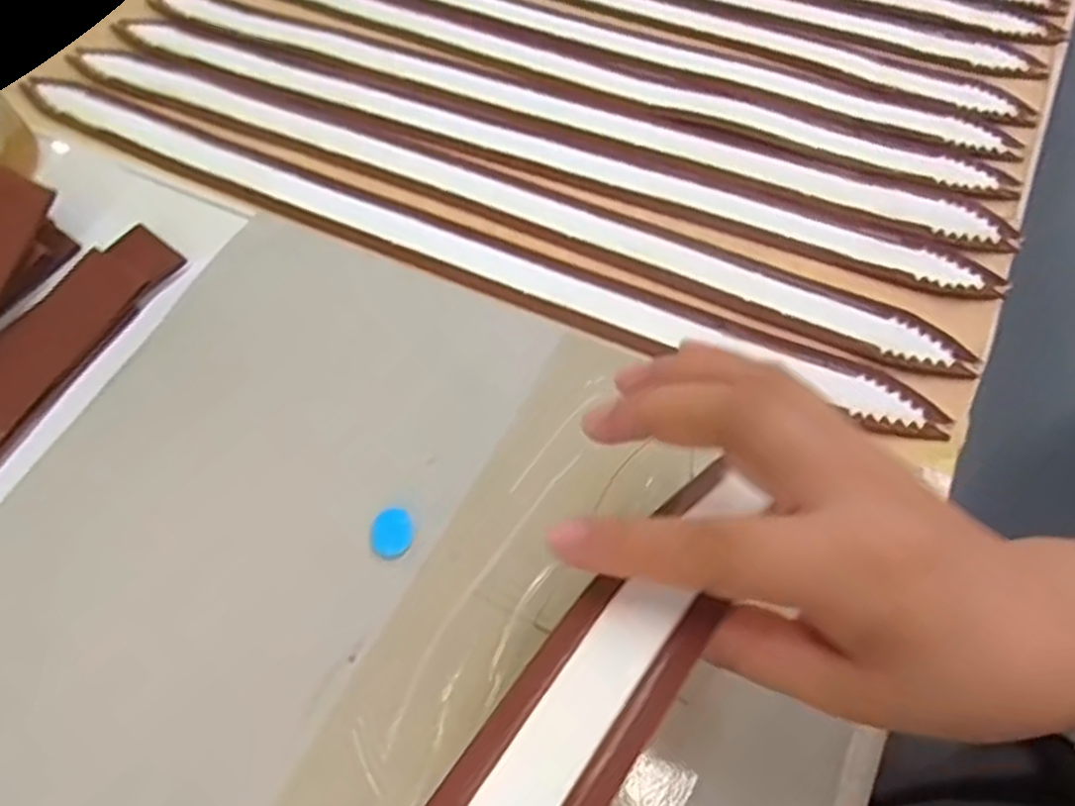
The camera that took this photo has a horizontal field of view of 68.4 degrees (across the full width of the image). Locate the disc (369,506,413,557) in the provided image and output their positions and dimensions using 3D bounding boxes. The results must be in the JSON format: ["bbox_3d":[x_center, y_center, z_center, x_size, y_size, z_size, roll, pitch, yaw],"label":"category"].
[{"bbox_3d":[-0.063,0.056,0.341,0.018,0.005,0.024,-3,57,0],"label":"disc"}]

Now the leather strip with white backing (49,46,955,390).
[{"bbox_3d":[-0.042,-0.124,0.452,0.547,0.006,0.046,23,61,16],"label":"leather strip with white backing"}]

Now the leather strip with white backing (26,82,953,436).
[{"bbox_3d":[-0.061,-0.093,0.433,0.543,0.006,0.037,22,61,15],"label":"leather strip with white backing"}]

